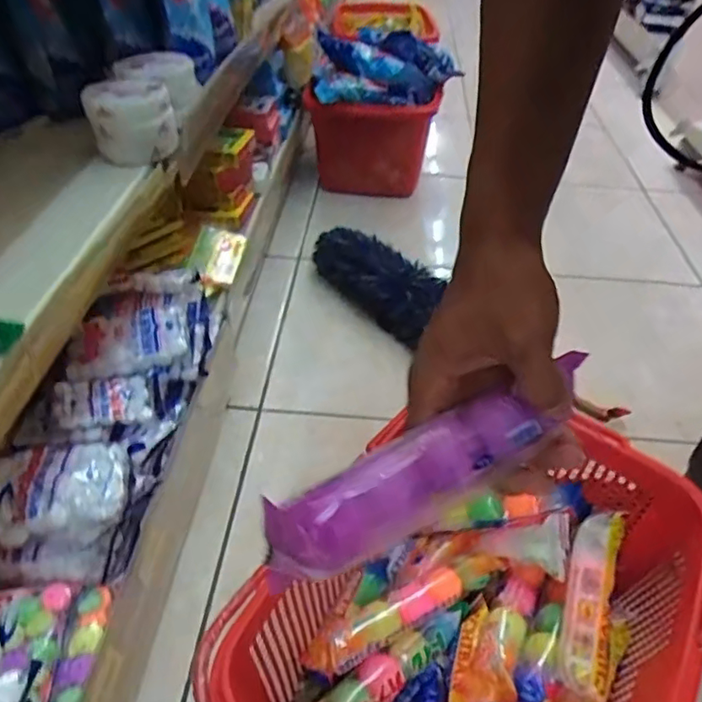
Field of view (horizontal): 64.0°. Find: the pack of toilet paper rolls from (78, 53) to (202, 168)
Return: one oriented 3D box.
[{"bbox_3d":[-0.221,-0.263,0.604,0.081,0.065,0.166,3,44,1],"label":"pack of toilet paper rolls"}]

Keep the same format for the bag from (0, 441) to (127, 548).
[{"bbox_3d":[-0.261,0.113,0.486,0.123,0.030,0.096,-9,44,-11],"label":"bag"}]

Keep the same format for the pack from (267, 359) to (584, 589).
[{"bbox_3d":[0.051,0.053,0.288,0.205,0.026,0.039,-24,49,-27],"label":"pack"}]

